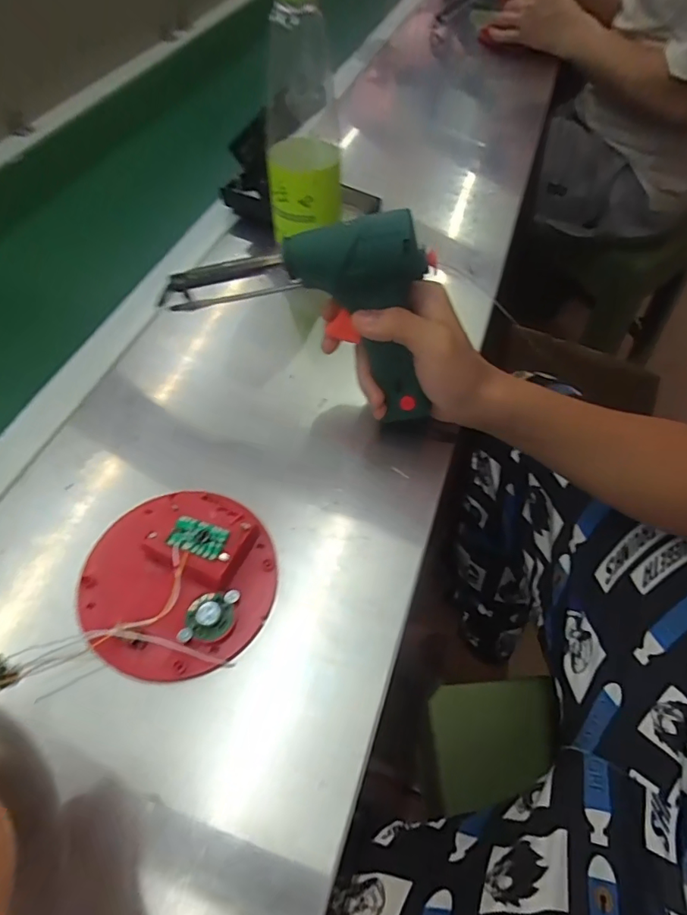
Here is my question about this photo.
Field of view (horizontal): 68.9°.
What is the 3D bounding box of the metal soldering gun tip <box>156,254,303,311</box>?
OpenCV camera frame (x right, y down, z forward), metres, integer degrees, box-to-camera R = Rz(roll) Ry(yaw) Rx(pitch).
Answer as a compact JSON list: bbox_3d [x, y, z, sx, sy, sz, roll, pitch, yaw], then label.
[{"bbox_3d":[-0.085,-0.121,0.350,0.104,0.031,0.007,-6,53,17],"label":"metal soldering gun tip"}]

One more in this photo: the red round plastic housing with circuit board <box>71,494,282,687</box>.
[{"bbox_3d":[-0.105,0.074,0.315,0.119,0.027,0.115,0,55,0],"label":"red round plastic housing with circuit board"}]

